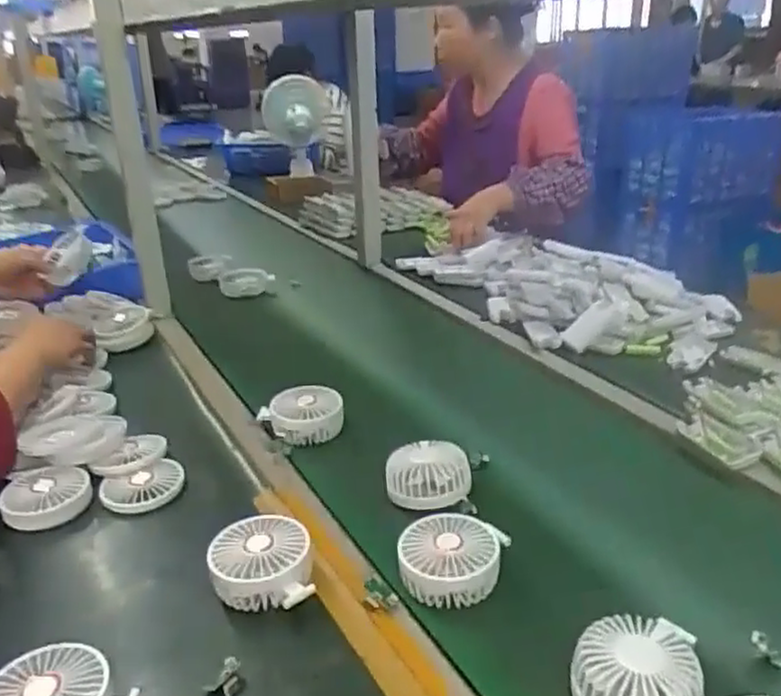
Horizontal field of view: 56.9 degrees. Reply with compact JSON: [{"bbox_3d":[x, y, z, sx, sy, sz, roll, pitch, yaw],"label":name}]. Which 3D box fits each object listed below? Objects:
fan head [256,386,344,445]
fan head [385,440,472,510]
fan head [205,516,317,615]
[{"bbox_3d":[-0.106,0.082,0.889,0.090,0.044,0.074,-14,27,-28],"label":"fan head"},{"bbox_3d":[0.039,0.132,0.763,0.089,0.042,0.075,2,23,6],"label":"fan head"},{"bbox_3d":[-0.114,0.191,0.632,0.088,0.044,0.092,-4,24,-8],"label":"fan head"}]

